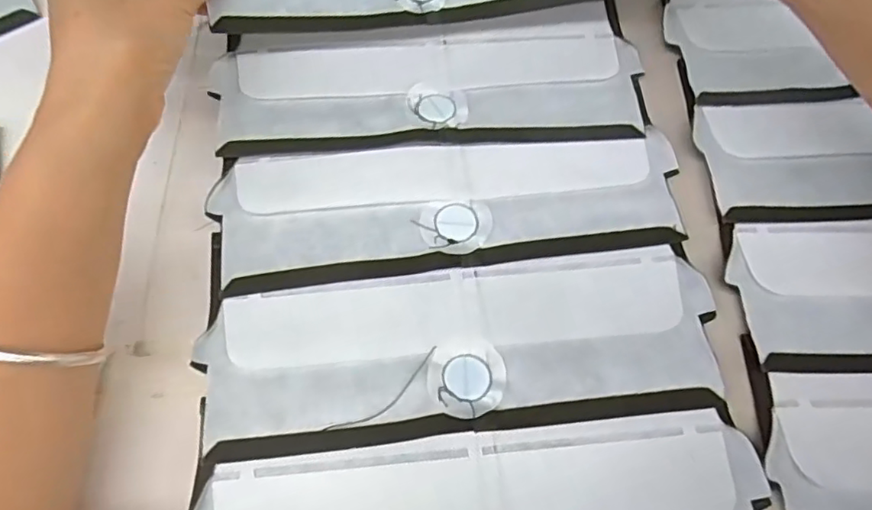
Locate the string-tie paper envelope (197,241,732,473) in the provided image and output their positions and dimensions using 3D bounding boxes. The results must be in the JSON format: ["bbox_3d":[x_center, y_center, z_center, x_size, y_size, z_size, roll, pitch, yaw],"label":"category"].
[{"bbox_3d":[0.014,0.042,0.266,0.232,0.008,0.077,-6,67,-2],"label":"string-tie paper envelope"}]

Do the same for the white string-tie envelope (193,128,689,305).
[{"bbox_3d":[0.009,-0.029,0.295,0.233,0.010,0.074,-8,67,-3],"label":"white string-tie envelope"}]

